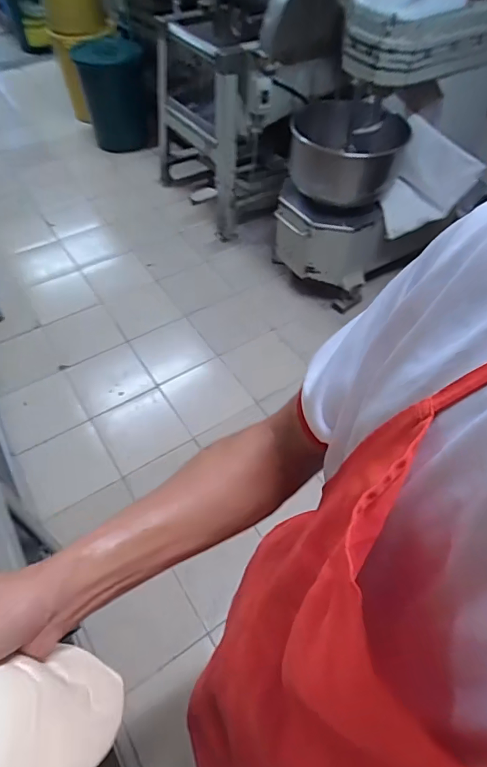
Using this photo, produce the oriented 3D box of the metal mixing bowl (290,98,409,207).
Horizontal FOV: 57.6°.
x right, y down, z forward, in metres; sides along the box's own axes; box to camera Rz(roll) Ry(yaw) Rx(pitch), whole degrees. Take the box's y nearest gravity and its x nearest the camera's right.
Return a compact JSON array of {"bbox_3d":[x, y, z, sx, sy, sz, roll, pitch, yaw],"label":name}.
[{"bbox_3d":[0.389,-0.869,1.698,0.424,0.236,0.381,9,53,5],"label":"metal mixing bowl"}]

